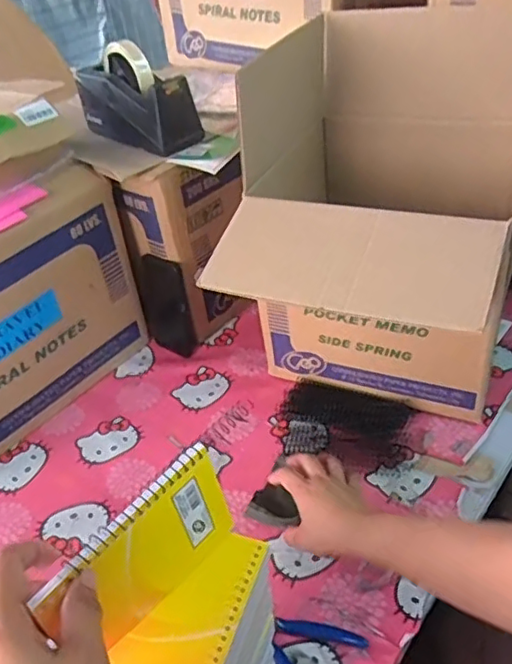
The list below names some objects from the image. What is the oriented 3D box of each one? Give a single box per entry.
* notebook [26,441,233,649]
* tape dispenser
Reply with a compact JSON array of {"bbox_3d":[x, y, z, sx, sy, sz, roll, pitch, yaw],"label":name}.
[{"bbox_3d":[-0.067,0.136,0.361,0.017,0.077,0.127,25,48,34],"label":"notebook"},{"bbox_3d":[-0.171,-0.332,0.839,0.077,0.114,0.200,-33,45,-29],"label":"tape dispenser"}]

